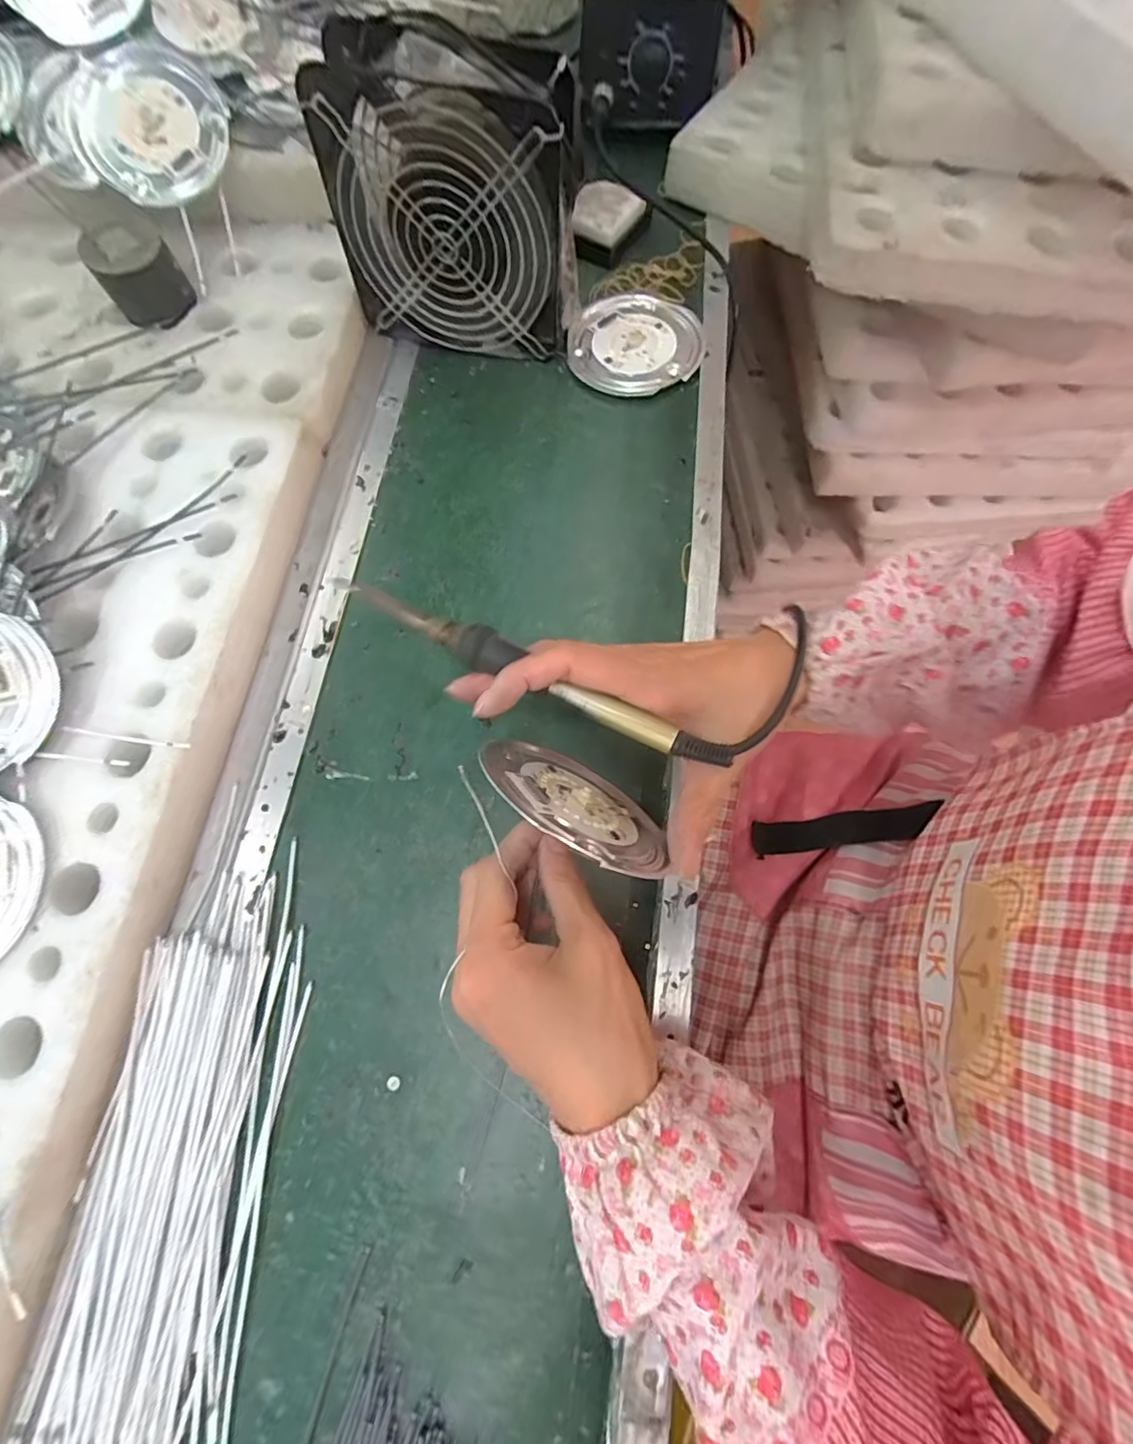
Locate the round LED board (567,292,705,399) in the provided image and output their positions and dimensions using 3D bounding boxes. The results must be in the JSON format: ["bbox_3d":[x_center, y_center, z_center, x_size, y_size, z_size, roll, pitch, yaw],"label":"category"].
[{"bbox_3d":[0.056,-0.297,0.431,0.098,0.010,0.103,0,71,0],"label":"round LED board"}]

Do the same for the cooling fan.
[{"bbox_3d":[-0.073,-0.336,0.367,0.148,0.158,0.057,8,71,3],"label":"cooling fan"}]

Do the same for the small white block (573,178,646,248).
[{"bbox_3d":[0.033,-0.418,0.463,0.052,0.025,0.055,27,73,9],"label":"small white block"}]

